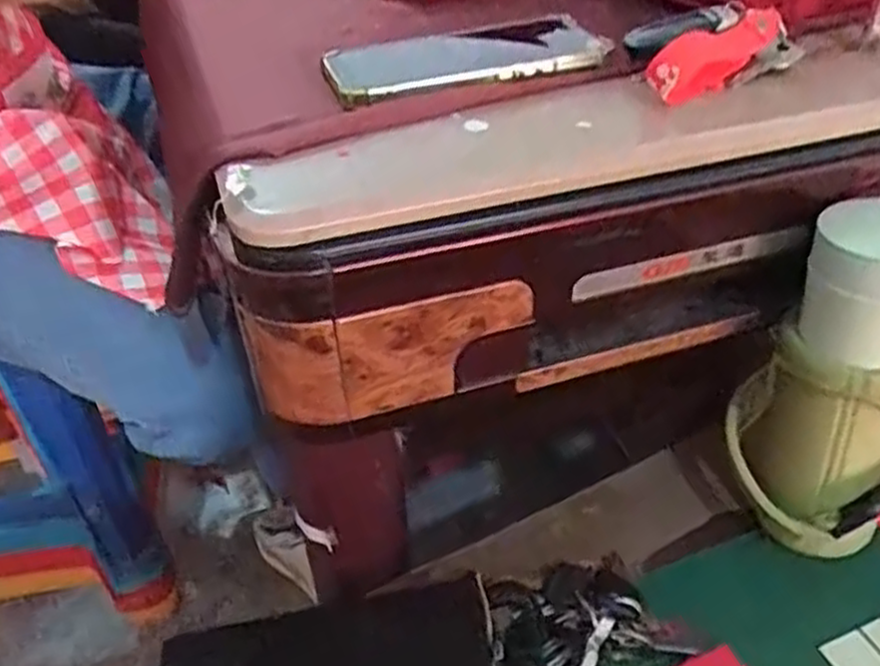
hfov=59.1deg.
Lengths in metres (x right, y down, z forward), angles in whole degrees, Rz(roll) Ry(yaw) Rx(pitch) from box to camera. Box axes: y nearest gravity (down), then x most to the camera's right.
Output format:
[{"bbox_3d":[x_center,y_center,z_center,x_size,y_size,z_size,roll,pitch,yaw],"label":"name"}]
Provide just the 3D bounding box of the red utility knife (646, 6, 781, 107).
[{"bbox_3d":[0.154,-0.153,0.431,0.104,0.035,0.014,-28,45,-30],"label":"red utility knife"}]

